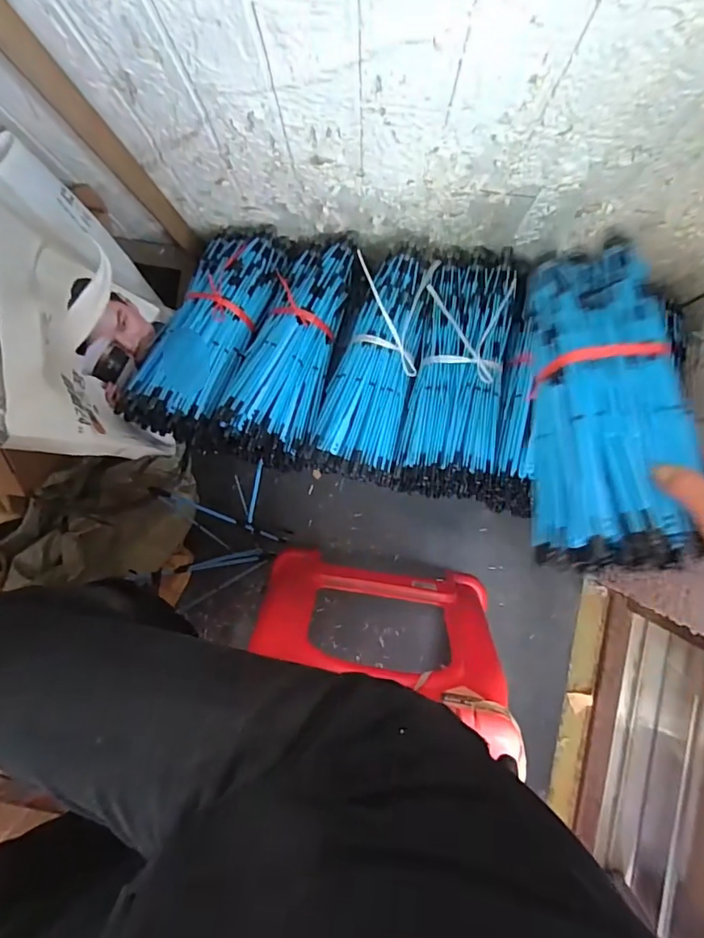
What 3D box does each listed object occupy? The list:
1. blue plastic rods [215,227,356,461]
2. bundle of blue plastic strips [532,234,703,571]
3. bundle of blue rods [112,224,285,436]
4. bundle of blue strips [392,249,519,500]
[{"bbox_3d":[-0.081,-0.172,0.685,0.112,0.088,0.313,19,91,3],"label":"blue plastic rods"},{"bbox_3d":[0.225,-0.064,0.455,0.108,0.076,0.302,4,73,3],"label":"bundle of blue plastic strips"},{"bbox_3d":[-0.195,-0.197,0.712,0.122,0.102,0.322,22,74,3],"label":"bundle of blue rods"},{"bbox_3d":[0.139,-0.135,0.667,0.122,0.059,0.308,8,90,3],"label":"bundle of blue strips"}]

